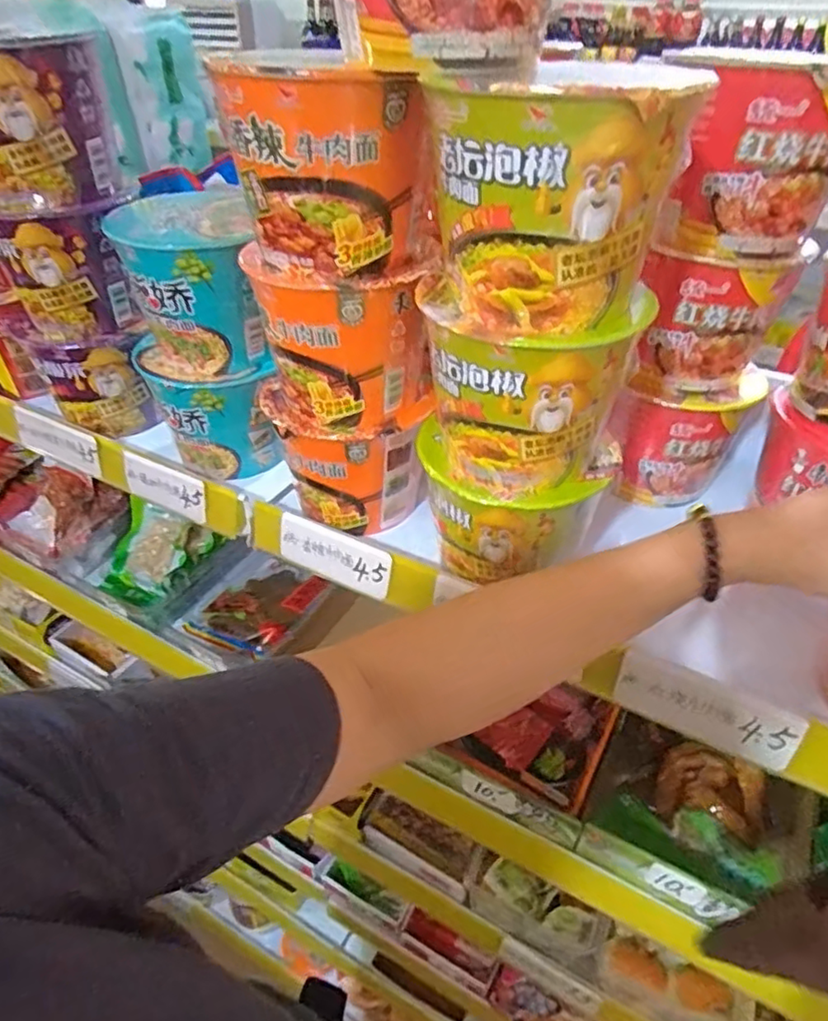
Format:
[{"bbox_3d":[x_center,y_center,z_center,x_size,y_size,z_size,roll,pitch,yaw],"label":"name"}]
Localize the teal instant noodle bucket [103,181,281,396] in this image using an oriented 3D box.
[{"bbox_3d":[-0.177,-0.173,0.504,0.101,0.112,0.119,-10,41,-12],"label":"teal instant noodle bucket"}]

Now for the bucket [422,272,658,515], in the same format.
[{"bbox_3d":[0.066,-0.073,0.390,0.118,0.111,0.101,-8,41,-9],"label":"bucket"}]

